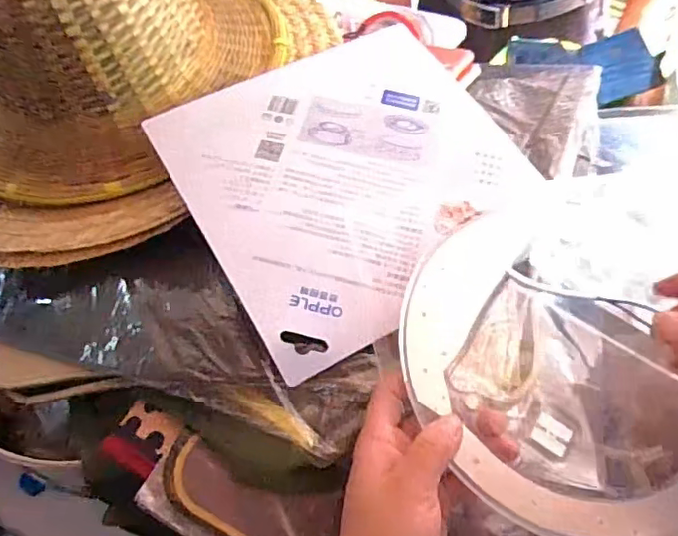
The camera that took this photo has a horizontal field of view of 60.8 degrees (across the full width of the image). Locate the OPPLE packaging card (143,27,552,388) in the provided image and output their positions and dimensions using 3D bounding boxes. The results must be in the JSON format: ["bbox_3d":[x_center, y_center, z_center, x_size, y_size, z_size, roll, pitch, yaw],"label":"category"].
[{"bbox_3d":[0.013,-0.073,0.442,0.246,0.010,0.242,-26,66,-17],"label":"OPPLE packaging card"}]

